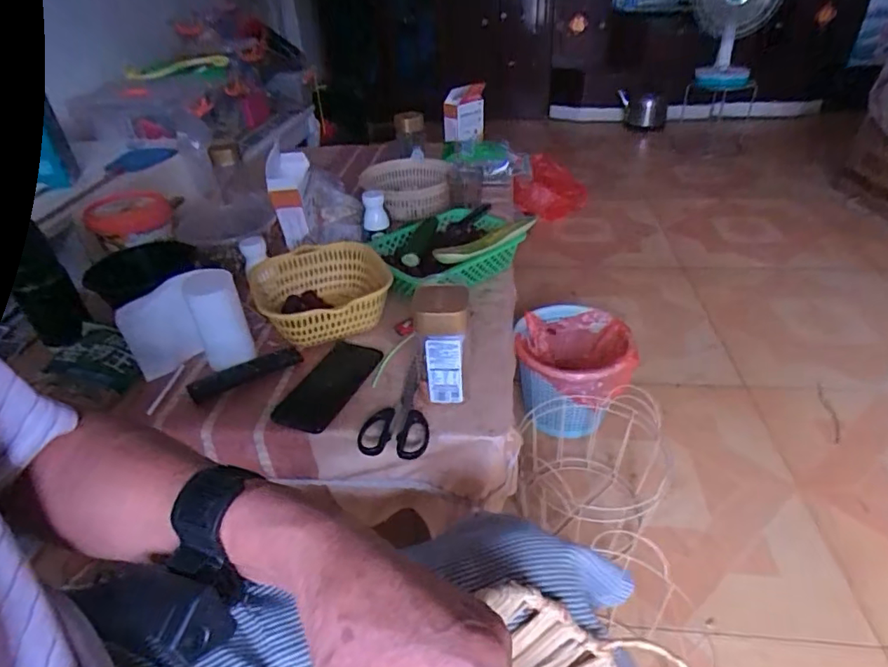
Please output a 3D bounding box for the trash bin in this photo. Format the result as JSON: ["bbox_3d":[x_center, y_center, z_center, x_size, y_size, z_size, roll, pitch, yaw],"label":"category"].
[{"bbox_3d":[0.277,0.091,1.149,0.235,0.209,0.294,-4,36,1],"label":"trash bin"}]

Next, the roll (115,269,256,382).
[{"bbox_3d":[-0.350,-0.009,0.713,0.159,0.128,0.043,-9,37,-7],"label":"roll"}]

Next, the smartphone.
[{"bbox_3d":[-0.149,0.068,0.696,0.086,0.014,0.170,13,40,22],"label":"smartphone"}]

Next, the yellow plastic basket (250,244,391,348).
[{"bbox_3d":[-0.177,-0.064,0.812,0.197,0.073,0.208,-3,36,2],"label":"yellow plastic basket"}]

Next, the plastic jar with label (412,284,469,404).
[{"bbox_3d":[0.000,0.010,0.631,0.063,0.137,0.065,-3,36,1],"label":"plastic jar with label"}]

